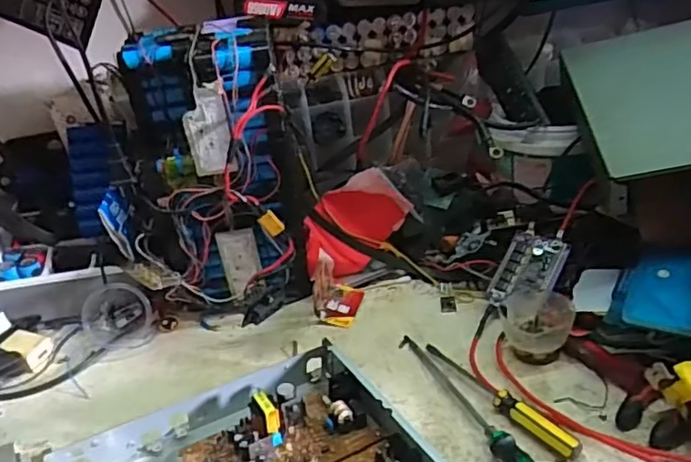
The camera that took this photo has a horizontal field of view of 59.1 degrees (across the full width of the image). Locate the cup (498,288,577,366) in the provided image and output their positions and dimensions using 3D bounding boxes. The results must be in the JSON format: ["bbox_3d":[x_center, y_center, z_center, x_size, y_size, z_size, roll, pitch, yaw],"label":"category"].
[{"bbox_3d":[0.181,0.088,0.578,0.065,0.043,0.068,-6,30,3],"label":"cup"}]

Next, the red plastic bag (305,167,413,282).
[{"bbox_3d":[0.001,-0.001,0.702,0.127,0.108,0.070,-20,32,-21],"label":"red plastic bag"}]

